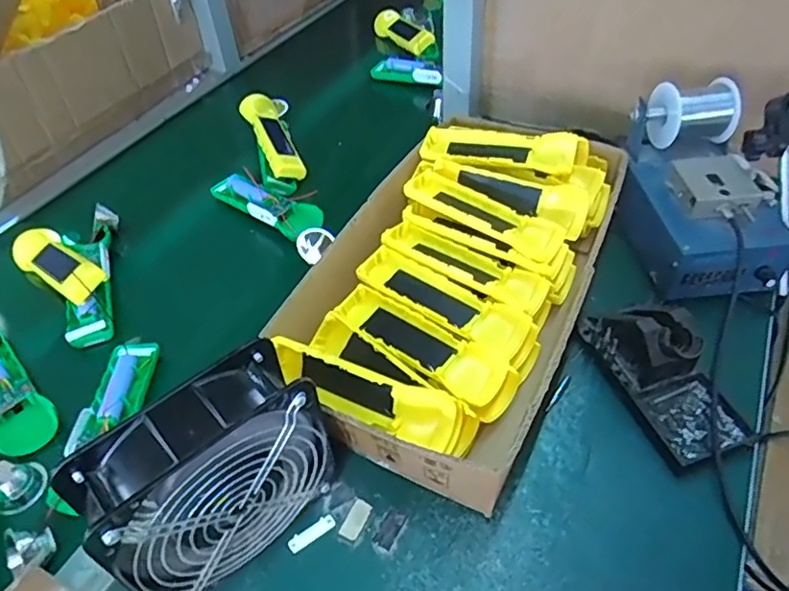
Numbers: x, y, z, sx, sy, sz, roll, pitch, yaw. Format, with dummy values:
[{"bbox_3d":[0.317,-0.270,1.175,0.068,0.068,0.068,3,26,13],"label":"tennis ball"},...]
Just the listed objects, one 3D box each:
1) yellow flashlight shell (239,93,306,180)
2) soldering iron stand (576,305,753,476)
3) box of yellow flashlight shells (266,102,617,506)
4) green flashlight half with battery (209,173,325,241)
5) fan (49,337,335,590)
[{"bbox_3d":[-0.166,-0.212,0.779,0.048,0.039,0.166,-20,49,-9],"label":"yellow flashlight shell"},{"bbox_3d":[0.230,0.057,0.487,0.077,0.068,0.152,-15,50,-11],"label":"soldering iron stand"},{"bbox_3d":[0.067,-0.026,0.560,0.230,0.079,0.417,14,52,20],"label":"box of yellow flashlight shells"},{"bbox_3d":[-0.156,-0.116,0.705,0.154,0.027,0.053,30,59,30],"label":"green flashlight half with battery"},{"bbox_3d":[-0.118,0.124,0.391,0.149,0.147,0.067,-33,55,-25],"label":"fan"}]

